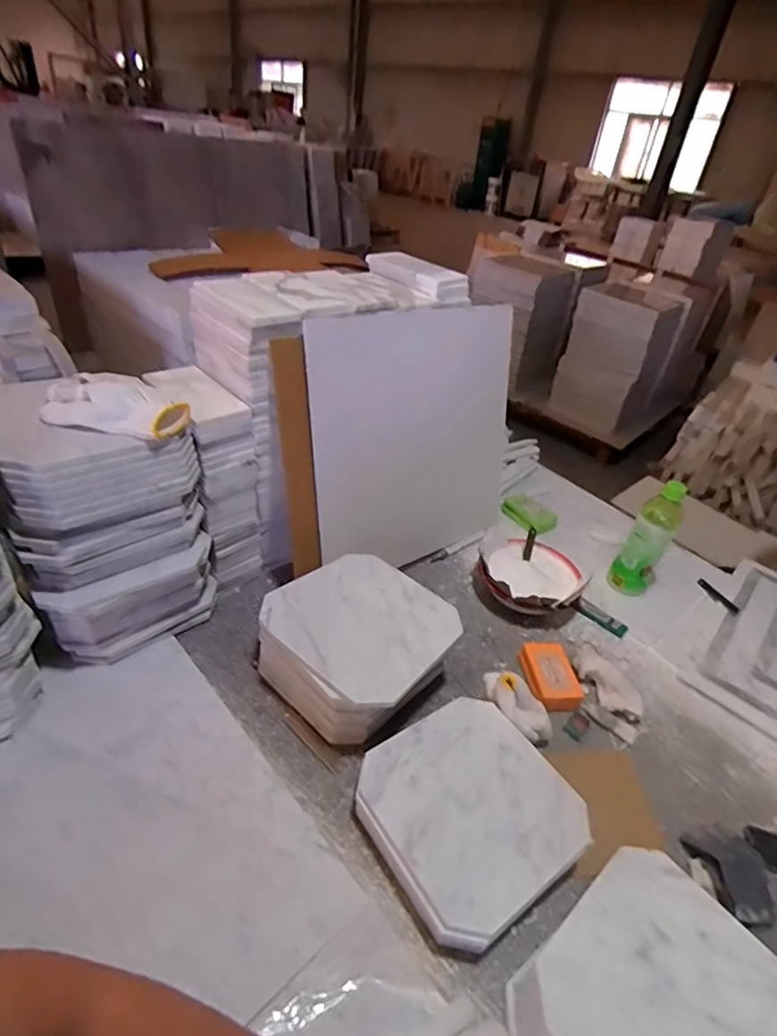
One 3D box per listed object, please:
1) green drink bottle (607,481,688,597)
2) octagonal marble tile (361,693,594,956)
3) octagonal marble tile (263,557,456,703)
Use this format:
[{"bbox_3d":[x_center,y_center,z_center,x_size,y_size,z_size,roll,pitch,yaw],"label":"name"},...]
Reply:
[{"bbox_3d":[0.420,0.043,0.889,0.063,0.215,0.058,28,40,26],"label":"green drink bottle"},{"bbox_3d":[0.084,0.299,0.573,0.201,0.020,0.198,-19,43,-32],"label":"octagonal marble tile"},{"bbox_3d":[-0.034,0.126,0.688,0.211,0.018,0.200,32,42,29],"label":"octagonal marble tile"}]

